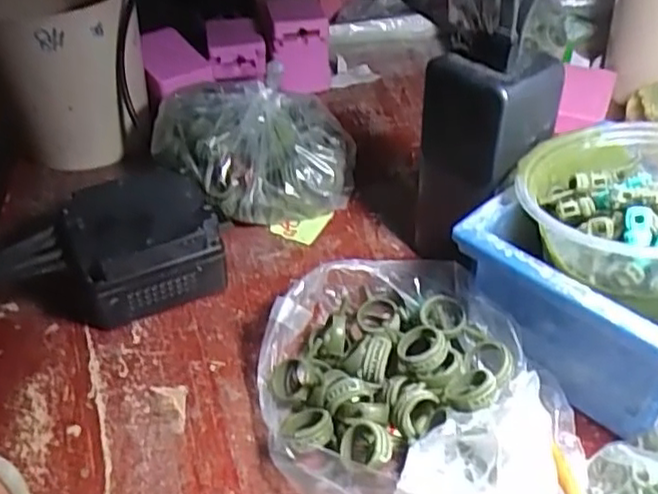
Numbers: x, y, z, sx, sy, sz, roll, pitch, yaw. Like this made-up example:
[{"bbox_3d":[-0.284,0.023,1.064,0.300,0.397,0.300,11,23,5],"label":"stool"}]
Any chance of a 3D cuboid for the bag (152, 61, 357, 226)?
[{"bbox_3d":[-0.046,-0.067,0.457,0.123,0.061,0.109,32,51,33],"label":"bag"}]

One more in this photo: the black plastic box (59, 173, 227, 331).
[{"bbox_3d":[-0.110,0.000,0.395,0.082,0.053,0.076,-17,43,-17],"label":"black plastic box"}]

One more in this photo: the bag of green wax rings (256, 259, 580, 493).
[{"bbox_3d":[0.032,0.067,0.313,0.124,0.050,0.162,-21,44,-21],"label":"bag of green wax rings"}]

